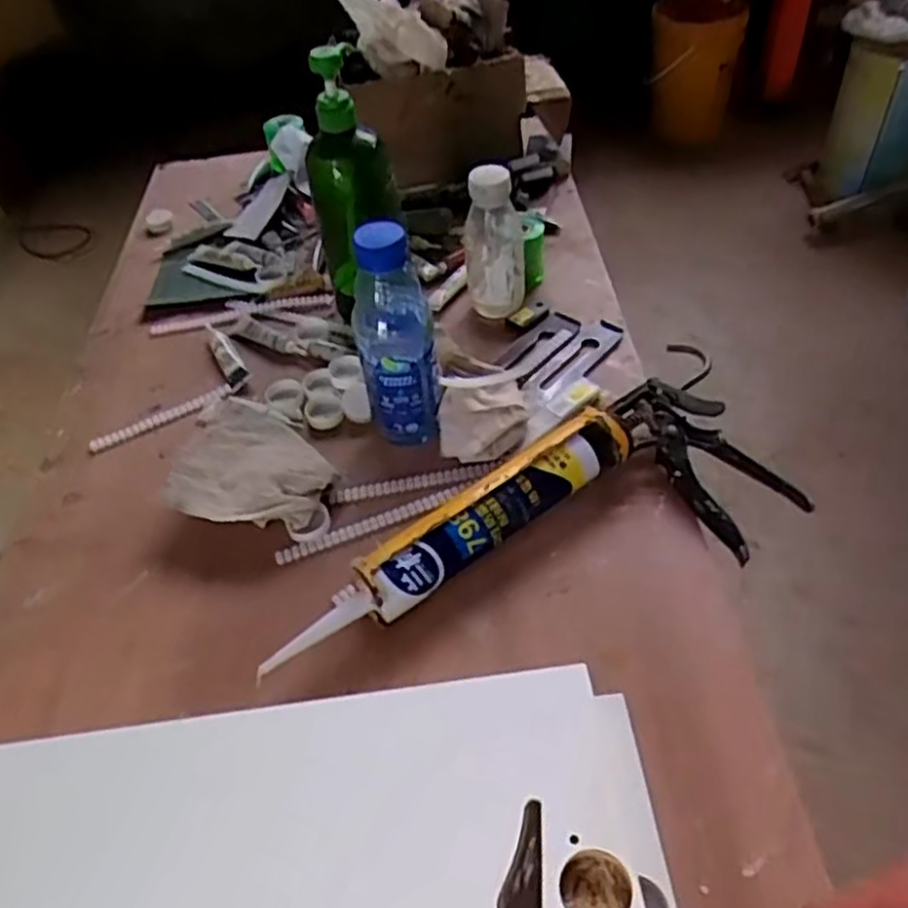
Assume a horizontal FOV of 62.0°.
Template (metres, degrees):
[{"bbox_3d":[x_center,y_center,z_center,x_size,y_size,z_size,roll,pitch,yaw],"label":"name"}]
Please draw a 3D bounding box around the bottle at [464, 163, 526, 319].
[{"bbox_3d":[0.040,-0.200,0.731,0.057,0.148,0.044,-4,47,1],"label":"bottle"}]

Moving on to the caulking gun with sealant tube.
[{"bbox_3d":[0.058,0.045,0.573,0.431,0.054,0.163,-22,50,-15],"label":"caulking gun with sealant tube"}]

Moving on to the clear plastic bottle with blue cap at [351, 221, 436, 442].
[{"bbox_3d":[-0.045,-0.085,0.601,0.059,0.197,0.059,-8,47,-3],"label":"clear plastic bottle with blue cap"}]

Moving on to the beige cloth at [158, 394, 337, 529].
[{"bbox_3d":[-0.166,0.003,0.640,0.129,0.032,0.141,-1,48,4],"label":"beige cloth"}]

